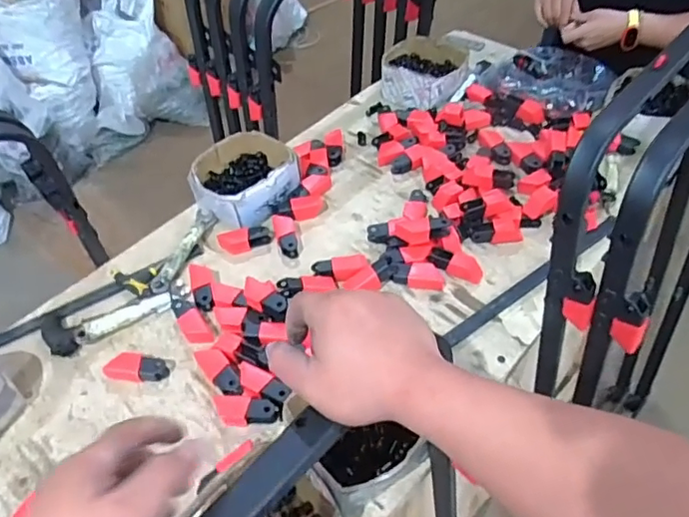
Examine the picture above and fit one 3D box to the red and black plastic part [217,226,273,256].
[{"bbox_3d":[-0.167,-0.032,0.971,0.086,0.024,0.033,-12,50,-6],"label":"red and black plastic part"}]

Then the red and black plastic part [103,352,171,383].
[{"bbox_3d":[-0.294,0.156,0.817,0.084,0.030,0.034,1,50,5],"label":"red and black plastic part"}]

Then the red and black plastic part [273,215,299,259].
[{"bbox_3d":[-0.100,-0.042,0.982,0.035,0.026,0.093,-11,50,-5],"label":"red and black plastic part"}]

